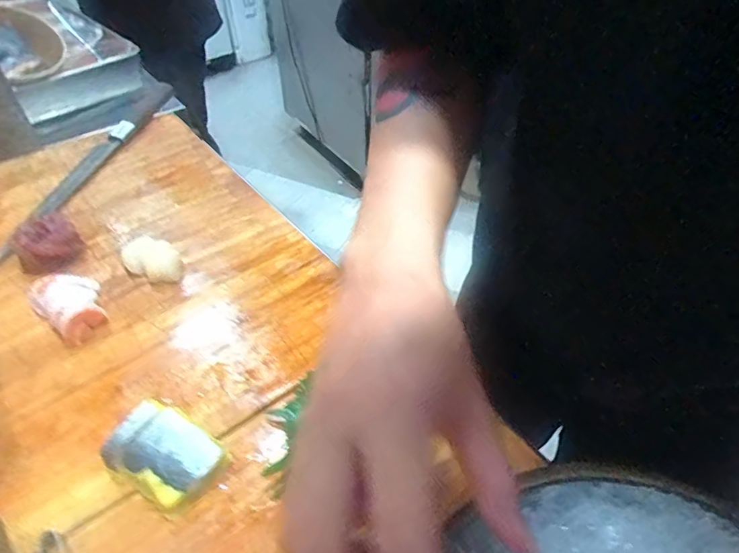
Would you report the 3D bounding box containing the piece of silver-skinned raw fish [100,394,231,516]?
[{"bbox_3d":[-0.137,0.118,0.314,0.076,0.020,0.049,23,49,20],"label":"piece of silver-skinned raw fish"}]

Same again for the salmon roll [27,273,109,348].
[{"bbox_3d":[-0.256,0.022,0.405,0.074,0.025,0.048,34,54,28],"label":"salmon roll"}]

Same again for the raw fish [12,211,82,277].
[{"bbox_3d":[-0.311,-0.033,0.456,0.055,0.036,0.050,-28,52,-26],"label":"raw fish"}]

